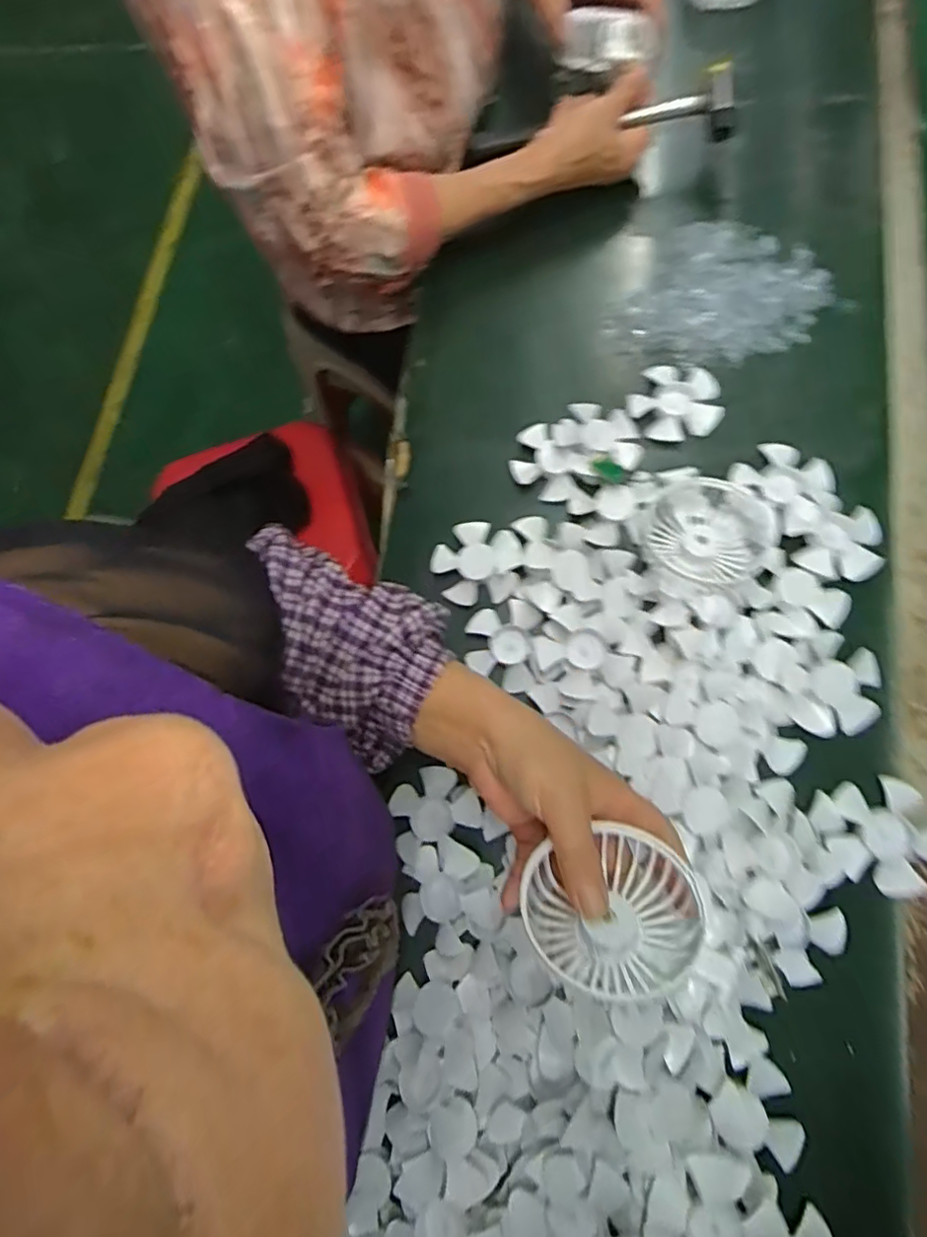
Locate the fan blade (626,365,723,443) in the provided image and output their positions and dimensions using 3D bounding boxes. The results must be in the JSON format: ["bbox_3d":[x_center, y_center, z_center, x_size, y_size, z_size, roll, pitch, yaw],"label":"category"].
[{"bbox_3d":[0.175,-0.179,0.502,0.072,0.010,0.069,-2,75,6],"label":"fan blade"}]

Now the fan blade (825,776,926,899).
[{"bbox_3d":[0.276,0.143,0.395,0.069,0.016,0.069,-2,75,6],"label":"fan blade"}]

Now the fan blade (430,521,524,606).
[{"bbox_3d":[0.011,-0.046,0.489,0.071,0.015,0.071,-5,68,13],"label":"fan blade"}]

